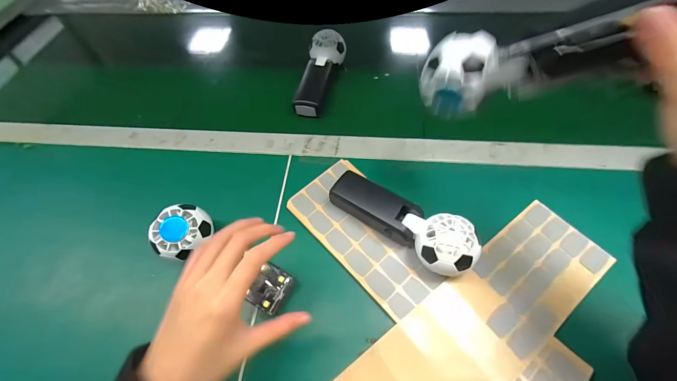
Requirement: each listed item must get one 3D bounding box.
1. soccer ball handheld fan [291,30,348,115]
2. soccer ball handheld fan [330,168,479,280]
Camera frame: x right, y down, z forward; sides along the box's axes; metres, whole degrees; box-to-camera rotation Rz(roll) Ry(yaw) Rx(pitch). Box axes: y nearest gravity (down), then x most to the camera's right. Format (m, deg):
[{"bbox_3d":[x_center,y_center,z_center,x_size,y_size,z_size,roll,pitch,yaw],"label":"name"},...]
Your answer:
[{"bbox_3d":[-0.036,-0.196,0.476,0.055,0.057,0.154,14,61,11],"label":"soccer ball handheld fan"},{"bbox_3d":[0.067,0.033,0.319,0.168,0.062,0.052,34,66,21],"label":"soccer ball handheld fan"}]

